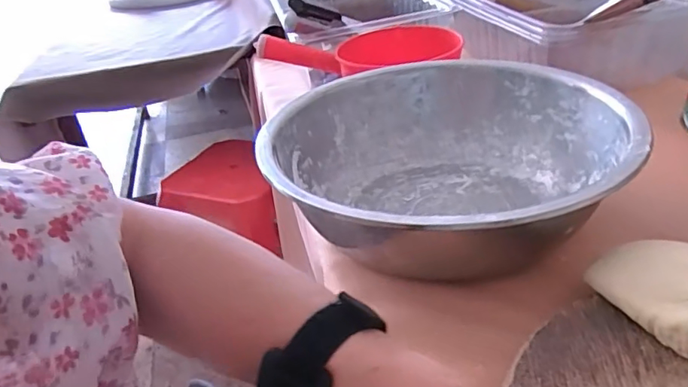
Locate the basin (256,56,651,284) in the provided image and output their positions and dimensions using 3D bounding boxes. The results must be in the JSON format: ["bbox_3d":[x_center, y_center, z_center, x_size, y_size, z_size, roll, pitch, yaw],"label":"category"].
[{"bbox_3d":[0.095,-0.024,0.521,0.328,0.107,0.326,-5,31,3],"label":"basin"}]

